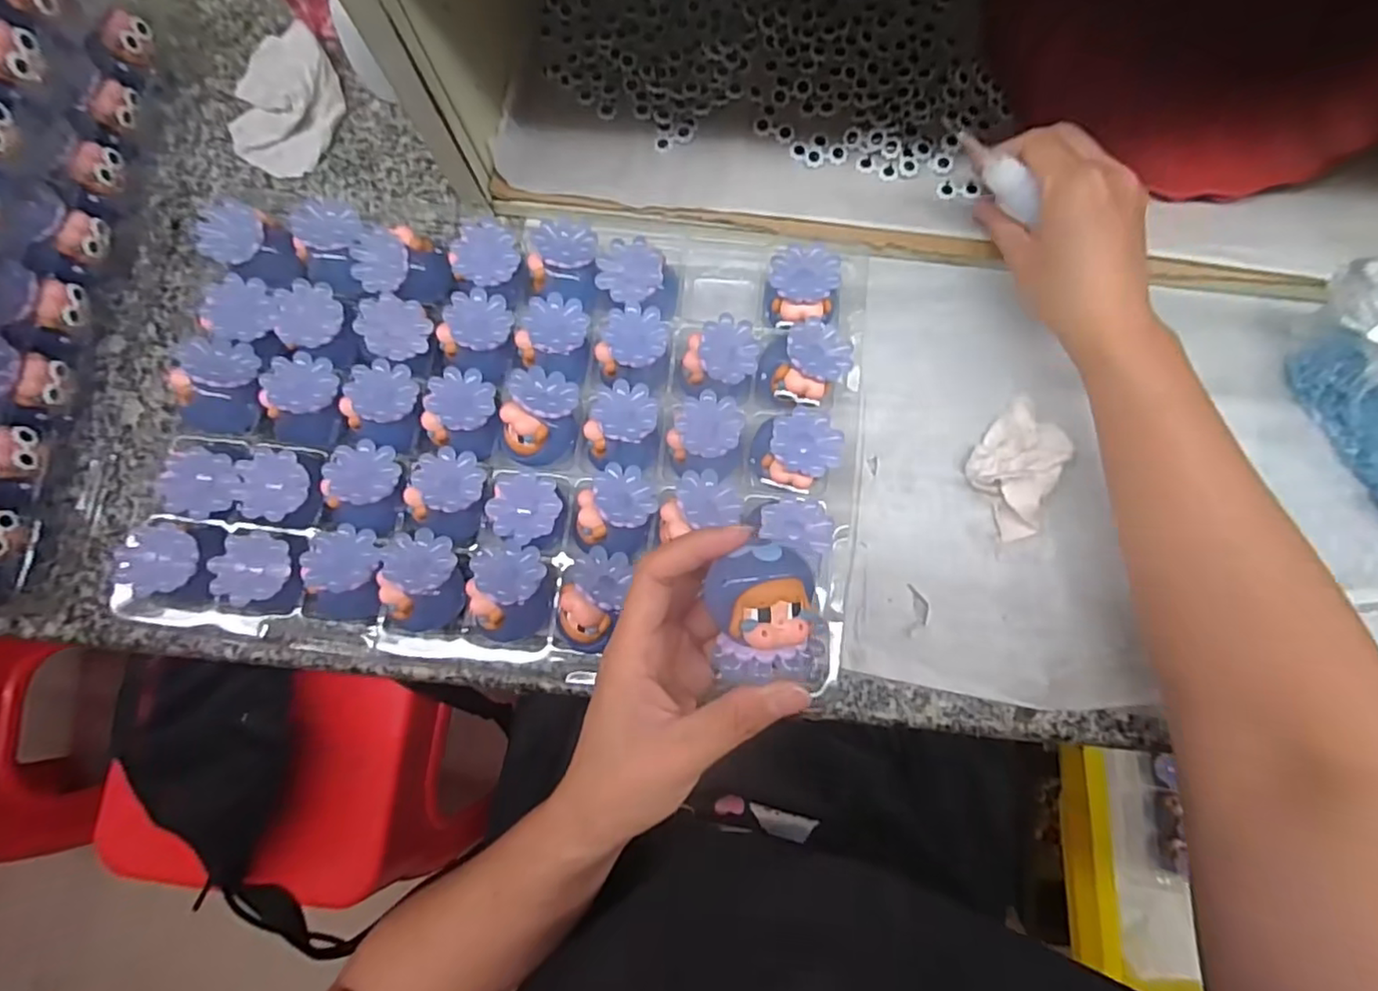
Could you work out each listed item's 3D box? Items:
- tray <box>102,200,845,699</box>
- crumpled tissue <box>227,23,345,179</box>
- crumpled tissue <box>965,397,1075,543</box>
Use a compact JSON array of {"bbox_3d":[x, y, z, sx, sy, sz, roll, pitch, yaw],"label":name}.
[{"bbox_3d":[-0.097,-0.034,0.350,0.382,0.052,0.255,4,81,3],"label":"tray"},{"bbox_3d":[-0.265,-0.260,0.409,0.071,0.019,0.100,0,80,3],"label":"crumpled tissue"},{"bbox_3d":[0.186,-0.018,0.352,0.046,0.021,0.078,24,82,6],"label":"crumpled tissue"}]

